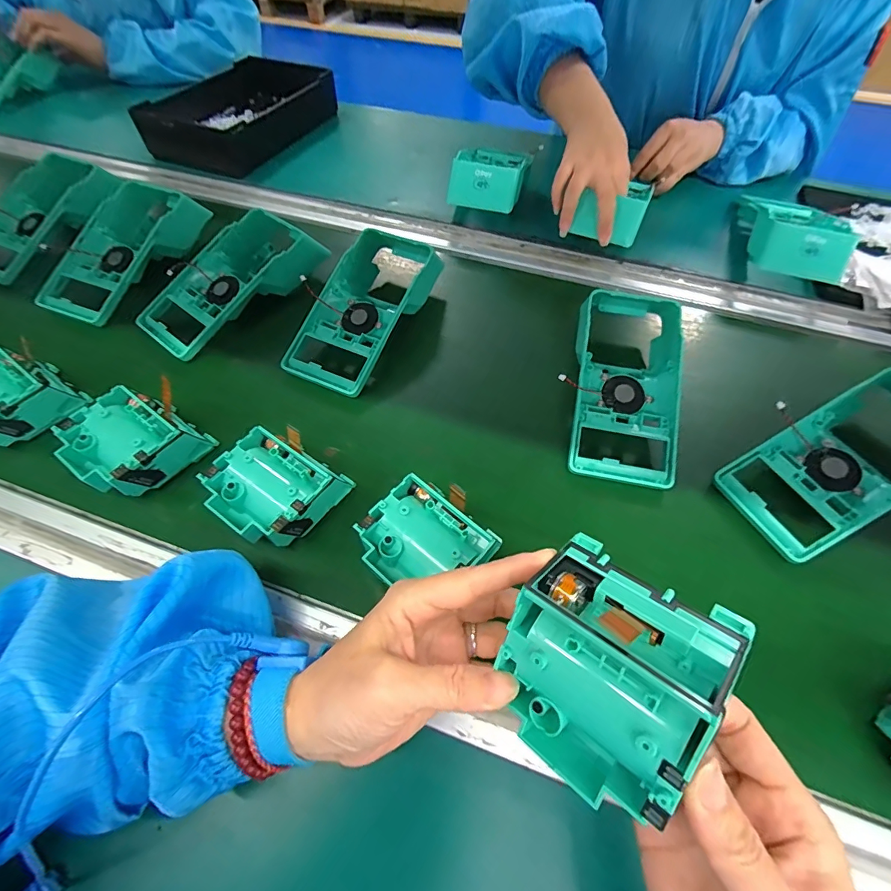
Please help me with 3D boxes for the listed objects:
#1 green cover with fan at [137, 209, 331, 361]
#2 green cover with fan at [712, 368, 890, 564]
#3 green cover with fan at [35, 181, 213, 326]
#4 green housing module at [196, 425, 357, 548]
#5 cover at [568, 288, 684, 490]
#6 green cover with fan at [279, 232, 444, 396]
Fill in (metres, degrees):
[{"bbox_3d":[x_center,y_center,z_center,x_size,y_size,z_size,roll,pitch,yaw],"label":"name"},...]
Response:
[{"bbox_3d":[-0.216,-0.169,0.437,0.087,0.059,0.185,37,62,21],"label":"green cover with fan"},{"bbox_3d":[0.308,0.008,0.326,0.188,0.054,0.084,-23,59,-16],"label":"green cover with fan"},{"bbox_3d":[-0.349,-0.215,0.465,0.096,0.056,0.183,21,58,12],"label":"green cover with fan"},{"bbox_3d":[-0.121,0.030,0.309,0.078,0.051,0.077,29,60,17],"label":"green housing module"},{"bbox_3d":[0.150,-0.062,0.371,0.095,0.053,0.191,10,56,5],"label":"cover"},{"bbox_3d":[-0.075,-0.135,0.416,0.089,0.057,0.184,20,57,12],"label":"green cover with fan"}]

